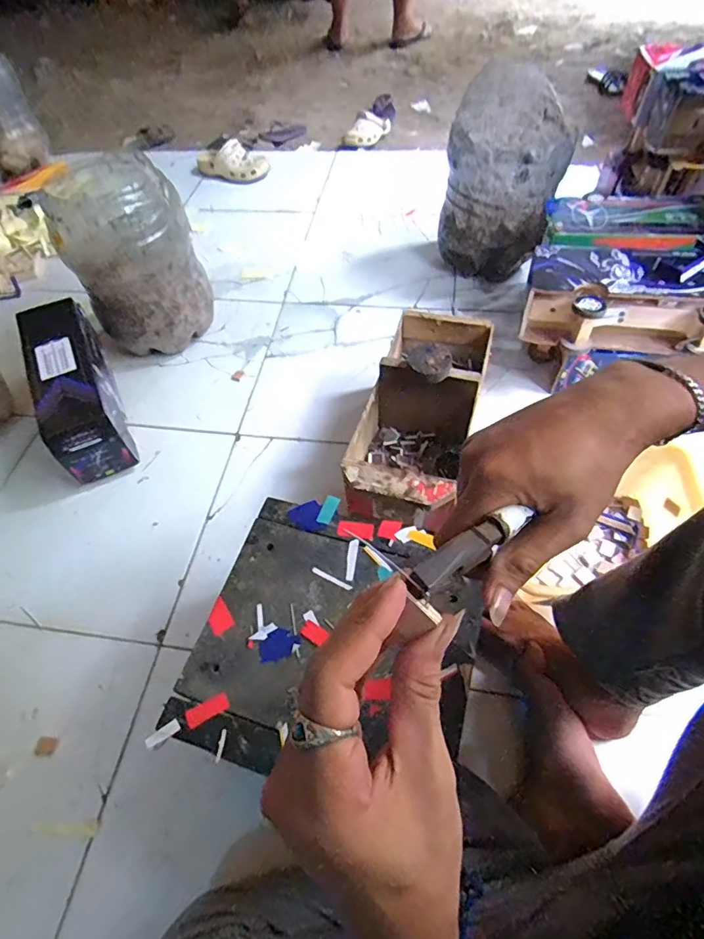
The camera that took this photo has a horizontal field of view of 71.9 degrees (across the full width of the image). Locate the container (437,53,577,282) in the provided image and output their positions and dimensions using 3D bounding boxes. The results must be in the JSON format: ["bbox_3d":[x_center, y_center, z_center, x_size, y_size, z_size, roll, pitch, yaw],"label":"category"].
[{"bbox_3d":[0.322,-0.611,1.074,0.217,0.358,0.266,-36,61,-19],"label":"container"}]

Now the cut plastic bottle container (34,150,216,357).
[{"bbox_3d":[-0.425,-0.425,0.947,0.228,0.316,0.221,-24,57,-13],"label":"cut plastic bottle container"}]

